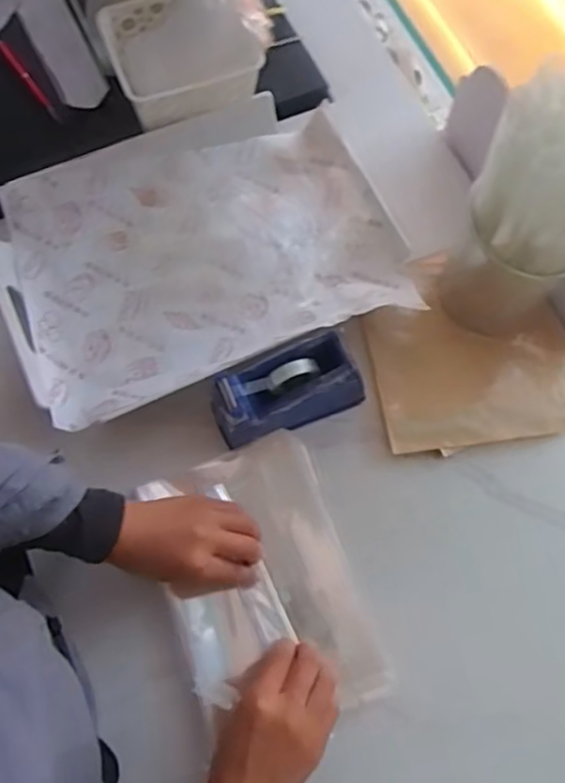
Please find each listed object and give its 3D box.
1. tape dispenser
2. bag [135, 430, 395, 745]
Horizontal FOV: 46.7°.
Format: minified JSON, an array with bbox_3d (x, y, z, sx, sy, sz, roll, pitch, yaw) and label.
[{"bbox_3d":[0.005,-0.005,0.602,0.141,0.087,0.060,-19,73,-8],"label":"tape dispenser"},{"bbox_3d":[-0.018,0.168,0.578,0.158,0.024,0.235,-19,73,-8],"label":"bag"}]

